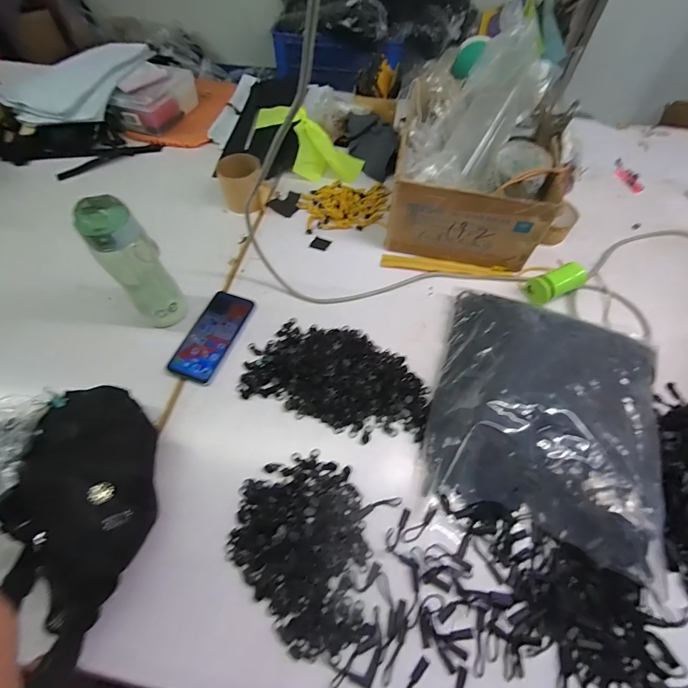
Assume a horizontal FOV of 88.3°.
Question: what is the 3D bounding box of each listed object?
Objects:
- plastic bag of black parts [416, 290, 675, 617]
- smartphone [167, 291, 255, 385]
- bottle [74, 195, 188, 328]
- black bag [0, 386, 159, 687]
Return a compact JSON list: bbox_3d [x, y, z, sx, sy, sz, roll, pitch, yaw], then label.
[{"bbox_3d":[0.273,0.082,0.472,0.293,0.088,0.345,13,58,7],"label":"plastic bag of black parts"},{"bbox_3d":[-0.209,-0.015,0.563,0.075,0.012,0.156,17,59,10],"label":"smartphone"},{"bbox_3d":[-0.297,-0.116,0.511,0.068,0.198,0.081,-17,59,-12],"label":"bottle"},{"bbox_3d":[-0.290,0.192,0.386,0.141,0.084,0.319,-2,58,-3],"label":"black bag"}]

